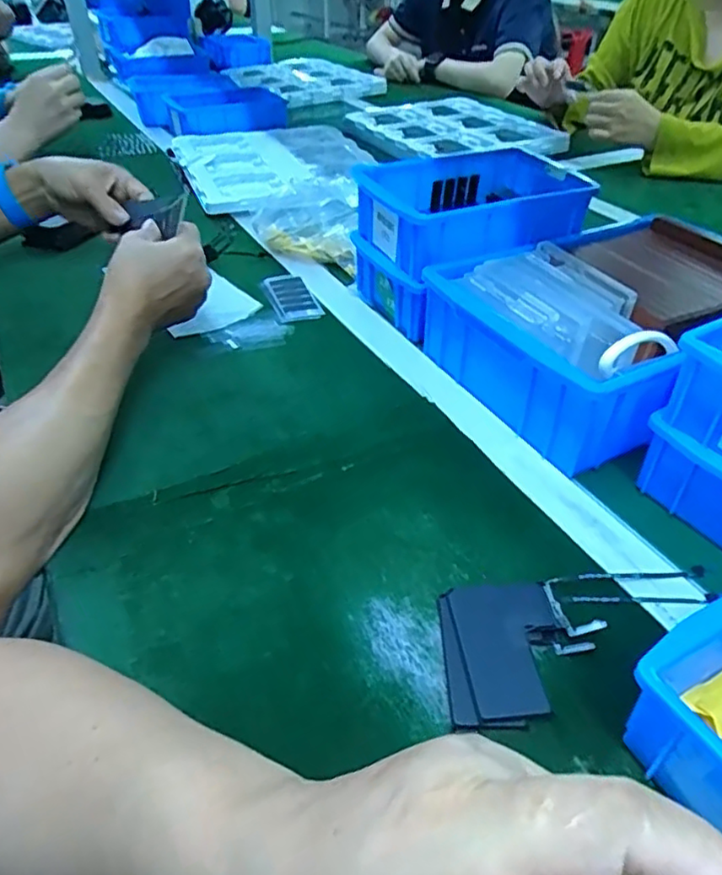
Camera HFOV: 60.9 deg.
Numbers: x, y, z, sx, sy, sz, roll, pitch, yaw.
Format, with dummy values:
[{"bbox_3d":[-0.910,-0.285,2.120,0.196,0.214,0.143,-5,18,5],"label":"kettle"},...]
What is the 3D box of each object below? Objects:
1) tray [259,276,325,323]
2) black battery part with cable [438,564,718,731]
[{"bbox_3d":[-0.071,-0.142,0.634,0.046,0.011,0.087,-14,42,-16],"label":"tray"},{"bbox_3d":[0.127,0.110,0.335,0.167,0.014,0.077,-5,41,-7],"label":"black battery part with cable"}]

